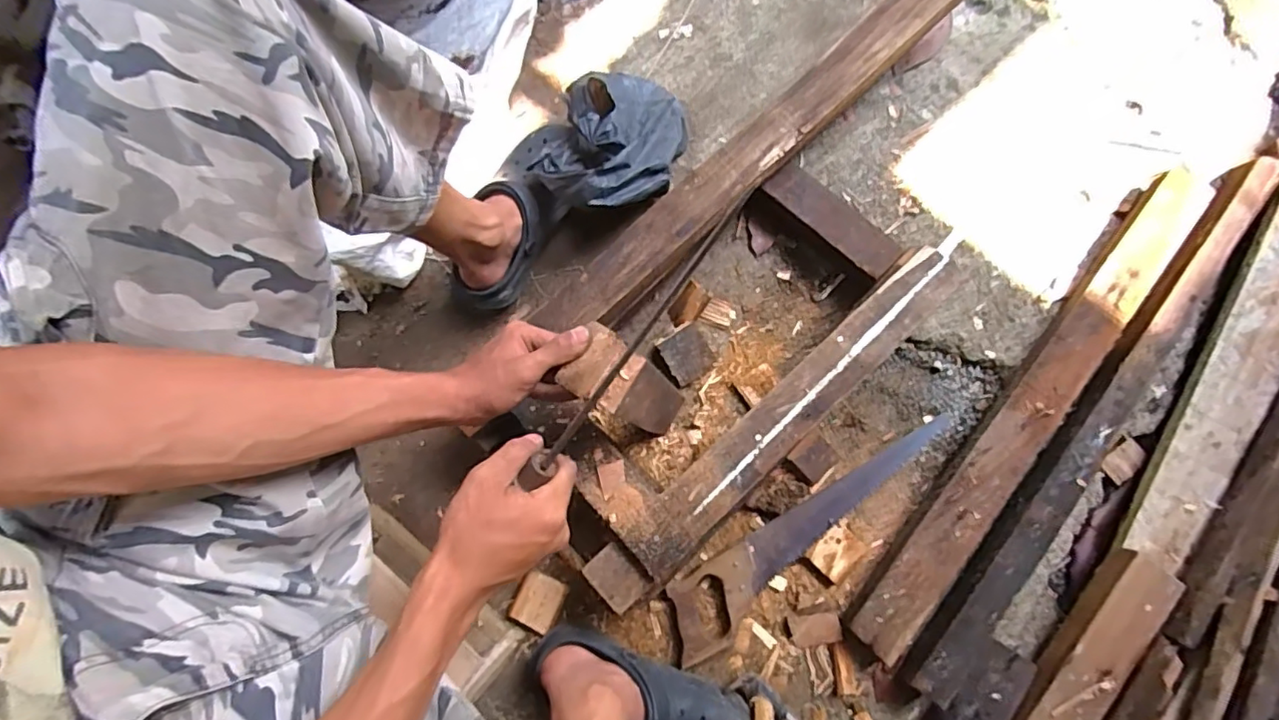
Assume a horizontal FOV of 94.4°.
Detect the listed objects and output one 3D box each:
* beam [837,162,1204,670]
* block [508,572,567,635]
[{"bbox_3d":[0.497,0.047,0.746,0.076,0.064,0.745,38,81,9],"label":"beam"},{"bbox_3d":[-0.127,0.299,0.730,0.054,0.017,0.062,26,79,7],"label":"block"}]

